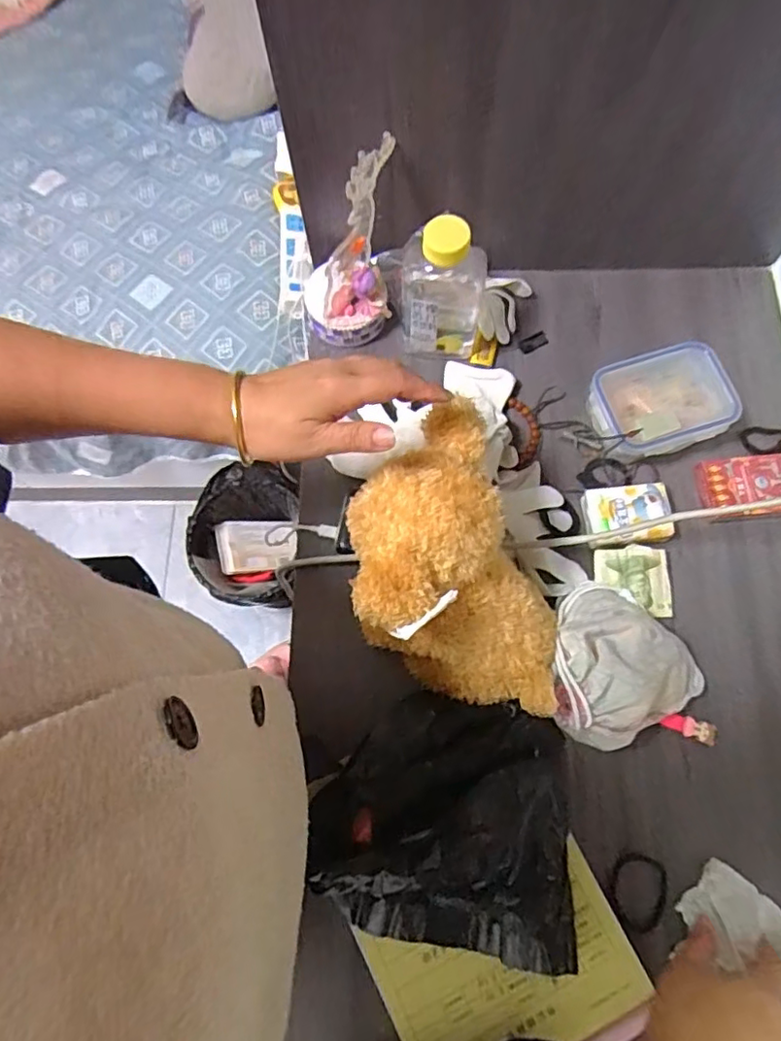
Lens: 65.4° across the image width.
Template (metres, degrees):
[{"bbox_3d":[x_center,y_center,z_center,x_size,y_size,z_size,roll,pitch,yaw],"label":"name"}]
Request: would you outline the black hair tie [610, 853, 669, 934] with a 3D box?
[{"bbox_3d":[0.200,0.299,0.492,0.045,0.006,0.056,25,75,9],"label":"black hair tie"}]

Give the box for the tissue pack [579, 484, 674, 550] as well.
[{"bbox_3d":[0.223,-0.003,0.580,0.077,0.032,0.056,-3,72,1],"label":"tissue pack"}]

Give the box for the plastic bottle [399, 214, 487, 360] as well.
[{"bbox_3d":[0.054,-0.234,0.588,0.079,0.147,0.079,5,73,3],"label":"plastic bottle"}]

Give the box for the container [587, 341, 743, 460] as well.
[{"bbox_3d":[0.261,-0.112,0.602,0.136,0.060,0.100,-16,73,-3],"label":"container"}]

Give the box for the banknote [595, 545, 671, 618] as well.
[{"bbox_3d":[0.226,0.057,0.567,0.068,0.006,0.064,-2,85,2],"label":"banknote"}]

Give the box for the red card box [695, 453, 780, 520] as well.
[{"bbox_3d":[0.356,-0.032,0.591,0.112,0.024,0.058,-5,72,0],"label":"red card box"}]

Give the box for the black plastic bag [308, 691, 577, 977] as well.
[{"bbox_3d":[0.042,0.239,0.484,0.197,0.064,0.182,6,73,3],"label":"black plastic bag"}]

